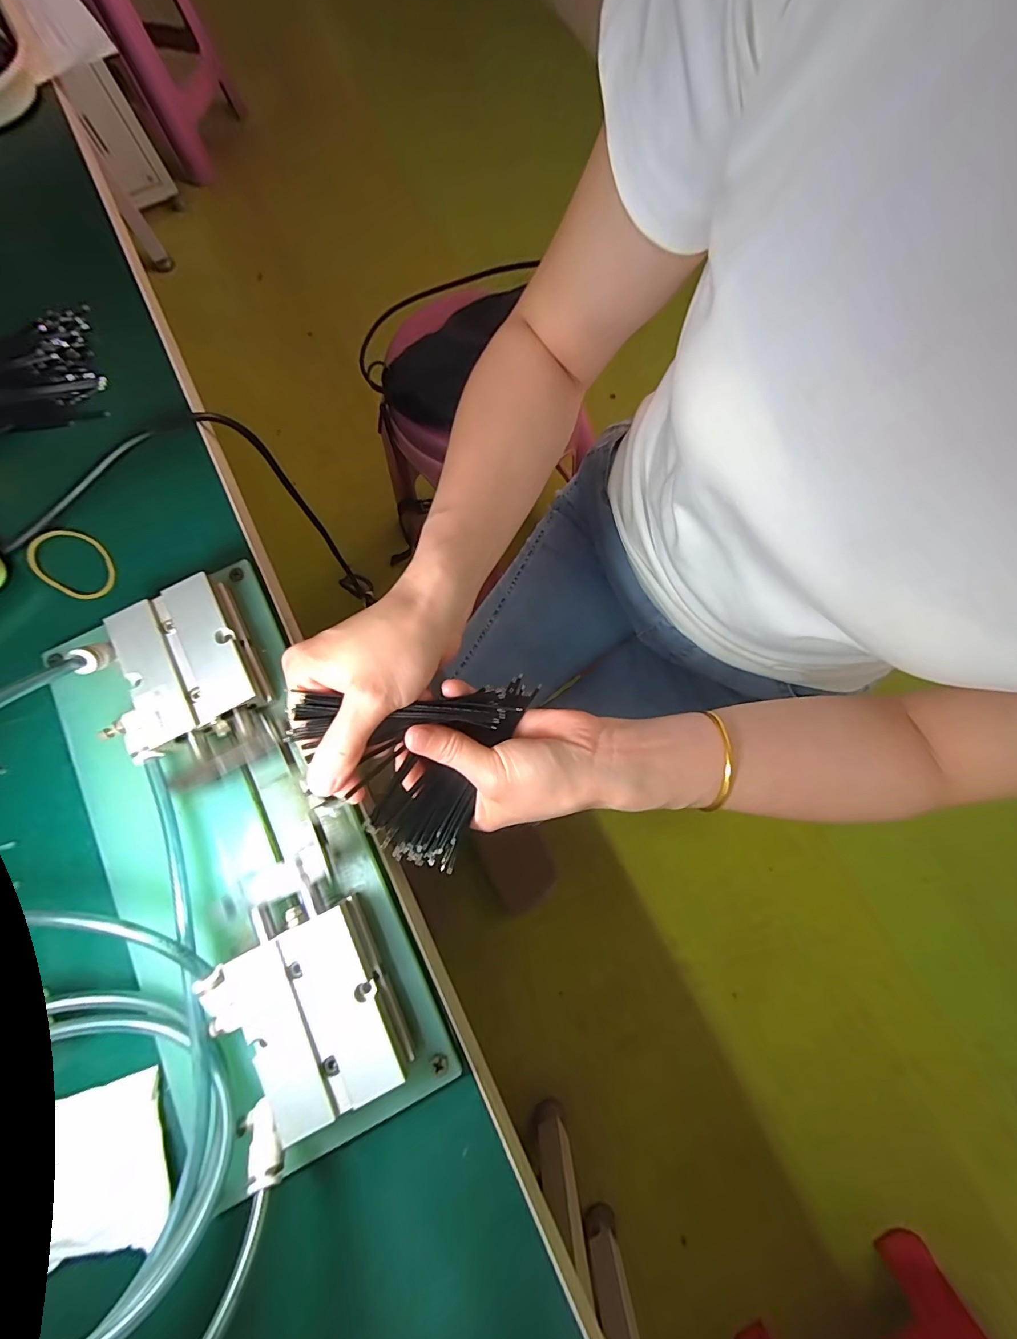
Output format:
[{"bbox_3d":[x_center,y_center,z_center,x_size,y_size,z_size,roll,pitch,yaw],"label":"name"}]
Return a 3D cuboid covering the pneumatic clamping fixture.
[{"bbox_3d":[-0.138,0.080,0.212,0.117,0.043,0.265,-27,79,-7],"label":"pneumatic clamping fixture"}]

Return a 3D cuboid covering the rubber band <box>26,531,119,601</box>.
[{"bbox_3d":[-0.255,-0.062,0.267,0.053,0.006,0.035,26,78,0],"label":"rubber band"}]

